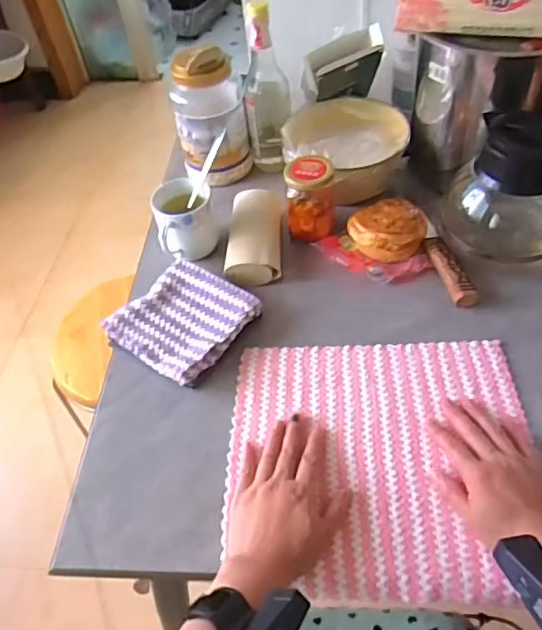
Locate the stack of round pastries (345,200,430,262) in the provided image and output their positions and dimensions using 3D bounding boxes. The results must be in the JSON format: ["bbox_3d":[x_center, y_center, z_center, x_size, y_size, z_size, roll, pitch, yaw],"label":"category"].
[{"bbox_3d":[0.153,-0.109,0.756,0.090,0.050,0.073,-23,51,-15],"label":"stack of round pastries"}]

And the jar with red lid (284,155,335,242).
[{"bbox_3d":[0.052,-0.159,0.768,0.062,0.084,0.063,-3,48,1],"label":"jar with red lid"}]

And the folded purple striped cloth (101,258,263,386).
[{"bbox_3d":[-0.104,0.008,0.703,0.137,0.031,0.145,28,56,26],"label":"folded purple striped cloth"}]

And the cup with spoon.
[{"bbox_3d":[-0.106,-0.149,0.755,0.095,0.104,0.113,-6,48,-1],"label":"cup with spoon"}]

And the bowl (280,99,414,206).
[{"bbox_3d":[0.107,-0.228,0.828,0.187,0.085,0.168,-36,55,-25],"label":"bowl"}]

